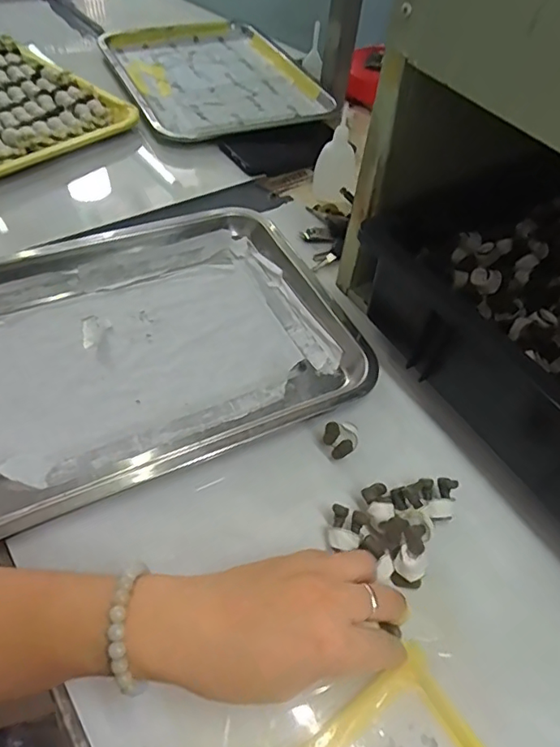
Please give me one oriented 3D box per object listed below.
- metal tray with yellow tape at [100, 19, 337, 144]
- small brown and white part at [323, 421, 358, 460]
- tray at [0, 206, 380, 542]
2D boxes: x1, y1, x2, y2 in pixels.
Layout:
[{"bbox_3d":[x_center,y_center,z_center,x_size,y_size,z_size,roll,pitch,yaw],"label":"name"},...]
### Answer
[{"bbox_3d":[-0.105,-0.437,0.753,0.251,0.027,0.360,-20,56,-20],"label":"metal tray with yellow tape"},{"bbox_3d":[0.048,0.047,0.386,0.028,0.018,0.022,-26,59,-24],"label":"small brown and white part"},{"bbox_3d":[-0.119,-0.029,0.428,0.358,0.021,0.262,-21,57,-21],"label":"tray"}]

